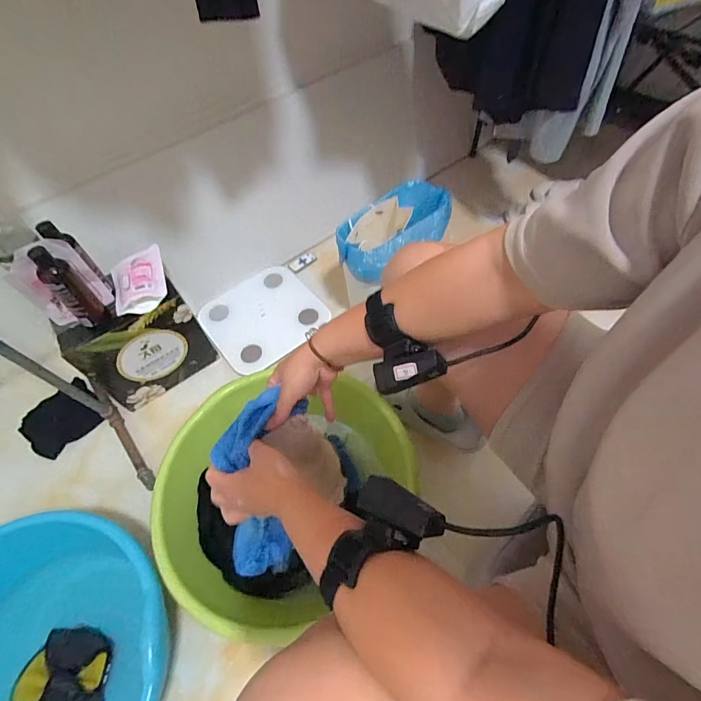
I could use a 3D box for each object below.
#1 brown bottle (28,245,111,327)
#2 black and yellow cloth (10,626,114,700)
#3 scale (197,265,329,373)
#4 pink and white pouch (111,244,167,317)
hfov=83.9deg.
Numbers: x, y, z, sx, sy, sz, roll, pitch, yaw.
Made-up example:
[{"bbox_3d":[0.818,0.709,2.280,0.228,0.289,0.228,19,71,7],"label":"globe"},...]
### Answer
[{"bbox_3d":[-0.516,-0.114,0.713,0.047,0.174,0.055,36,67,24],"label":"brown bottle"},{"bbox_3d":[-0.493,0.559,0.655,0.167,0.053,0.159,-39,62,-19],"label":"black and yellow cloth"},{"bbox_3d":[-0.235,-0.098,1.067,0.299,0.035,0.276,-35,61,-17],"label":"scale"},{"bbox_3d":[-0.452,-0.156,0.830,0.107,0.040,0.183,-22,58,-9],"label":"pink and white pouch"}]

